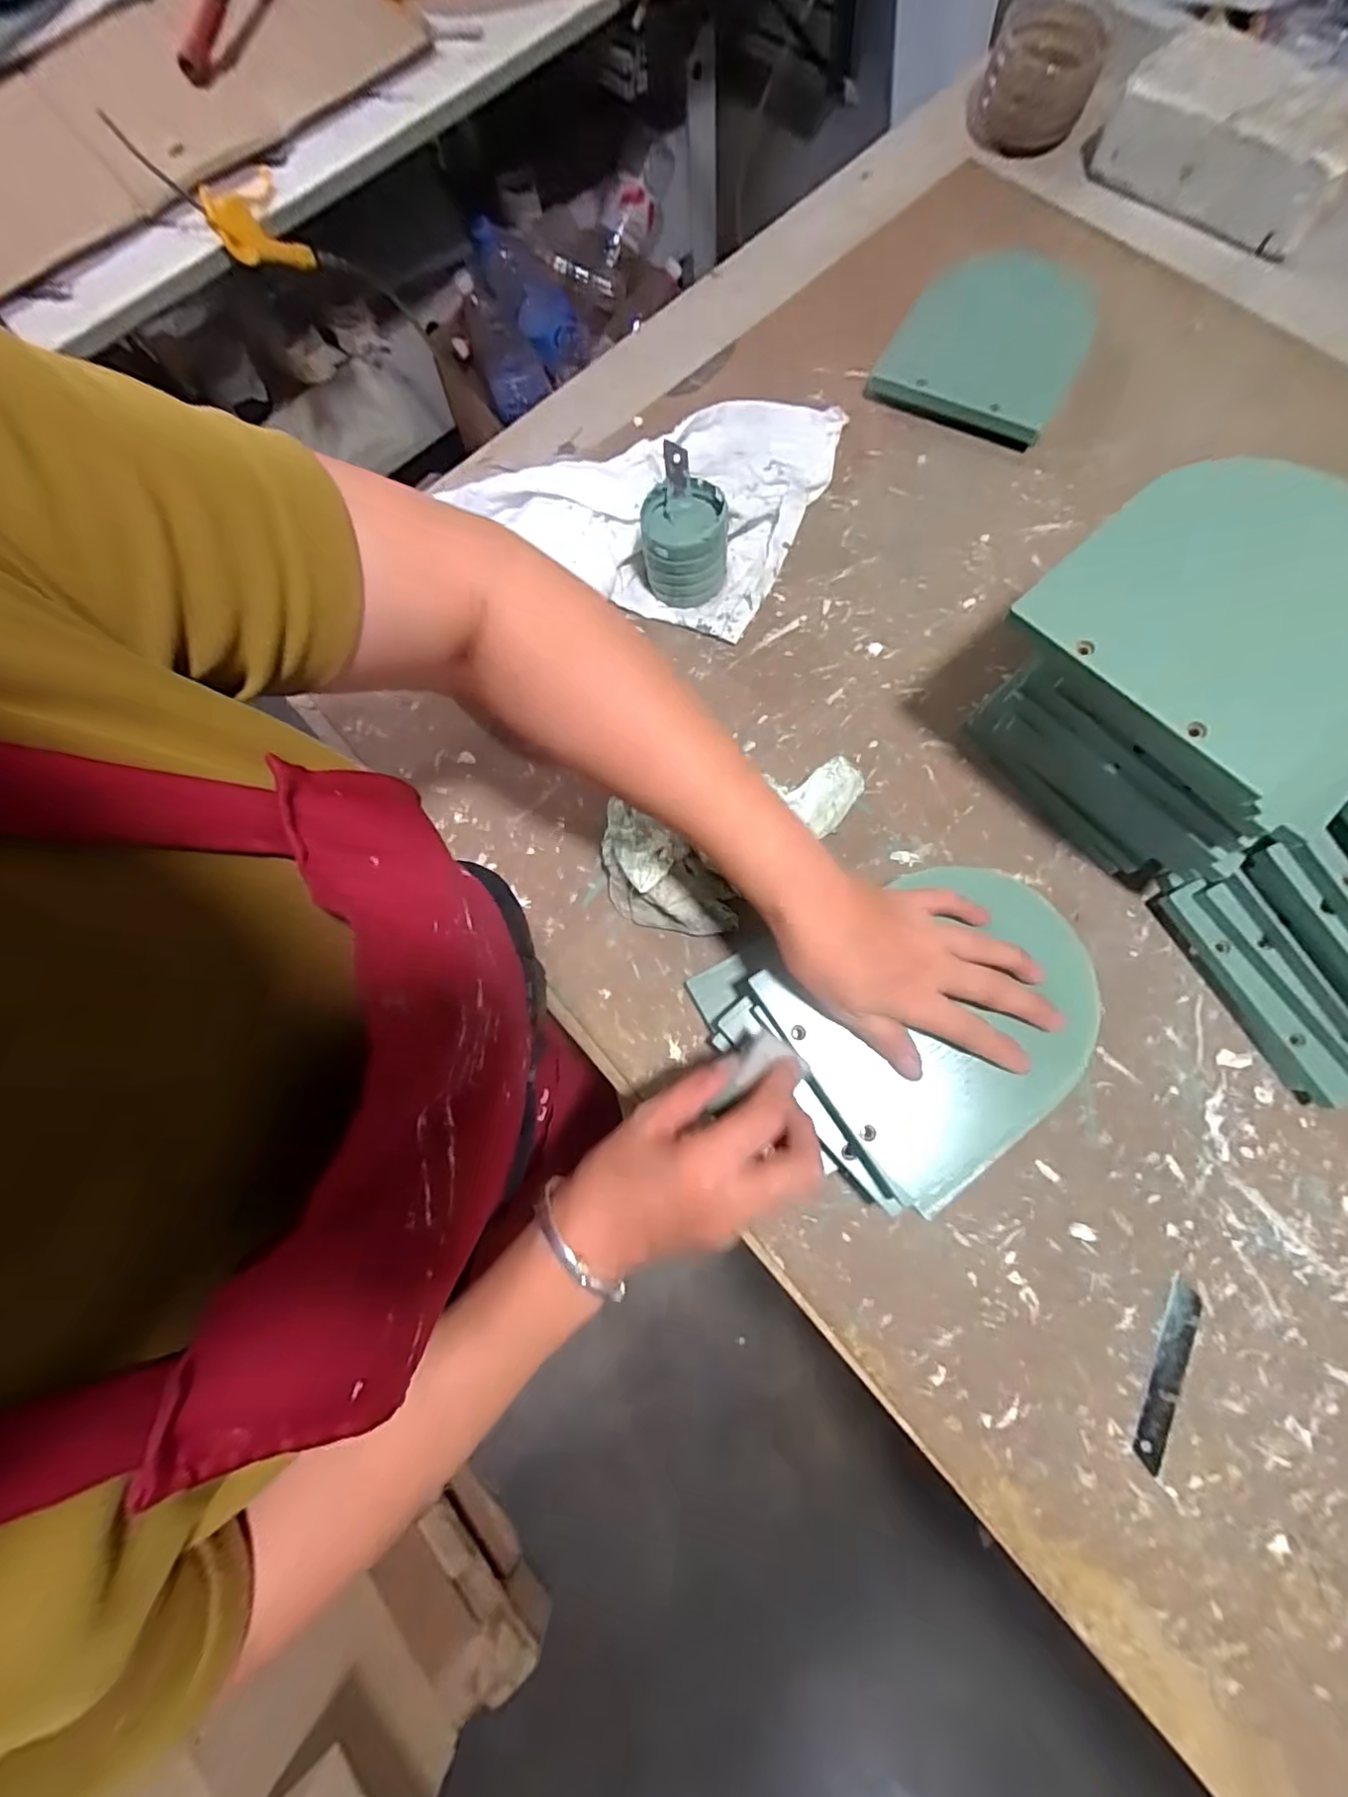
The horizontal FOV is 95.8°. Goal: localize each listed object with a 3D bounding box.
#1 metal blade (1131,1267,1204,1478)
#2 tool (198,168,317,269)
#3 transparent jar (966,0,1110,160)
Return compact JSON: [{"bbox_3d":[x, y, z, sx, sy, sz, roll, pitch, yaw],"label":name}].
[{"bbox_3d":[0.282,0.272,0.349,0.017,0.004,0.100,24,79,10],"label":"metal blade"},{"bbox_3d":[-0.494,-0.806,0.724,0.033,0.078,0.142,7,48,4],"label":"tool"},{"bbox_3d":[0.328,-0.754,0.559,0.079,0.082,0.076,-7,75,2],"label":"transparent jar"}]

